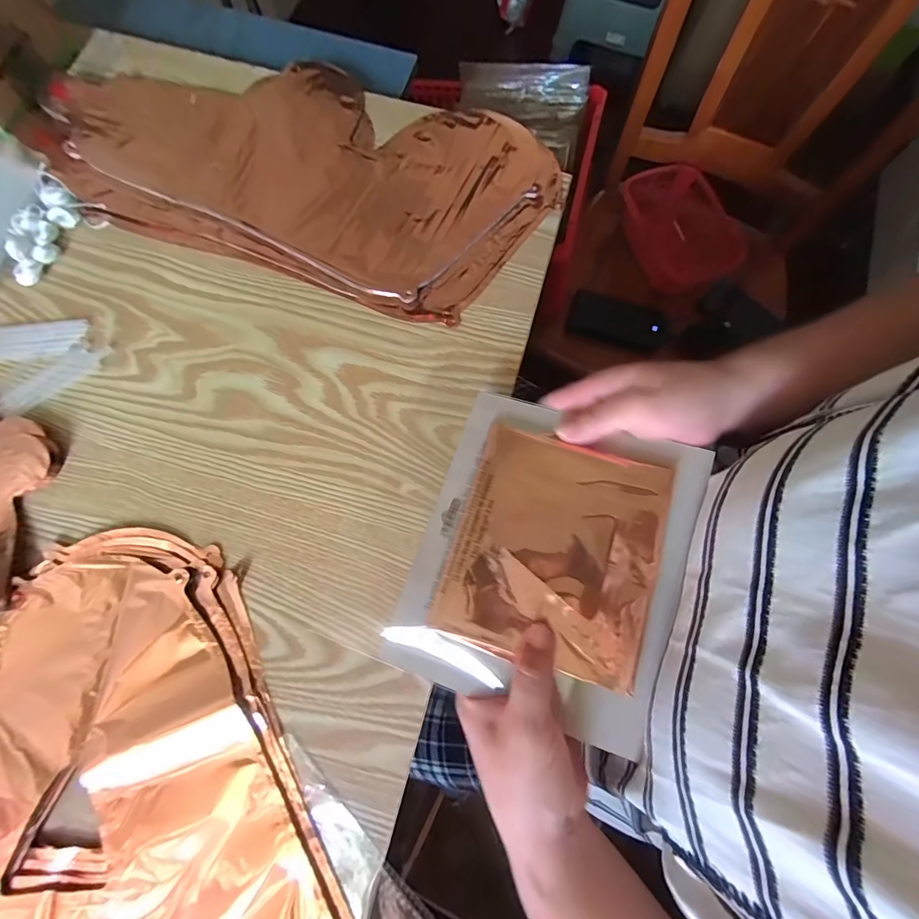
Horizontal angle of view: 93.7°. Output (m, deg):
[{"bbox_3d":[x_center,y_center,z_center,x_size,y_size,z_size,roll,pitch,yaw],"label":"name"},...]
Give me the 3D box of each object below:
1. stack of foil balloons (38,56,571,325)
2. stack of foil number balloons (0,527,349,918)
[{"bbox_3d":[-0.145,-0.271,0.396,0.446,0.015,0.219,18,77,5],"label":"stack of foil balloons"},{"bbox_3d":[-0.265,0.283,0.258,0.350,0.019,0.415,-23,77,-5],"label":"stack of foil number balloons"}]

